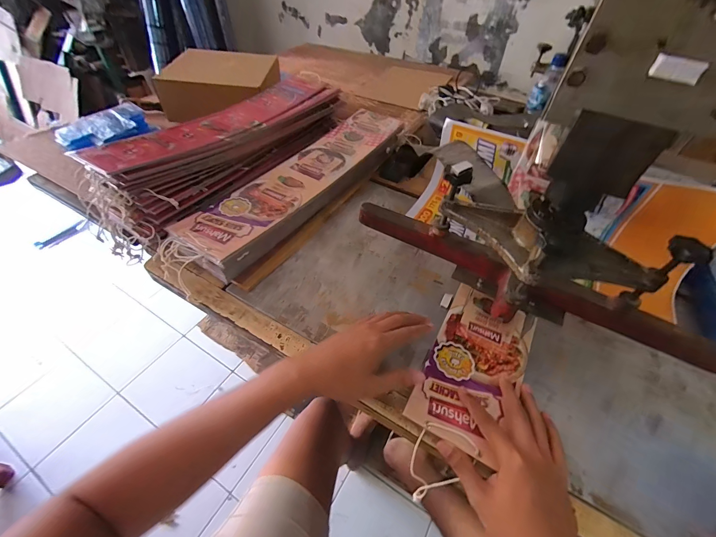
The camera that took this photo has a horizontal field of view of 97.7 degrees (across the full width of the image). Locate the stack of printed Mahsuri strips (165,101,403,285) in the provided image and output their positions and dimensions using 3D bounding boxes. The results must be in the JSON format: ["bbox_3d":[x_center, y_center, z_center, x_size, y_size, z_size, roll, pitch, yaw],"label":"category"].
[{"bbox_3d":[-0.097,-0.183,0.645,0.146,0.068,0.573,29,53,20],"label":"stack of printed Mahsuri strips"}]

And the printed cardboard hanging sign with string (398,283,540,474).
[{"bbox_3d":[0.166,0.129,0.435,0.122,0.010,0.236,25,51,17],"label":"printed cardboard hanging sign with string"}]

